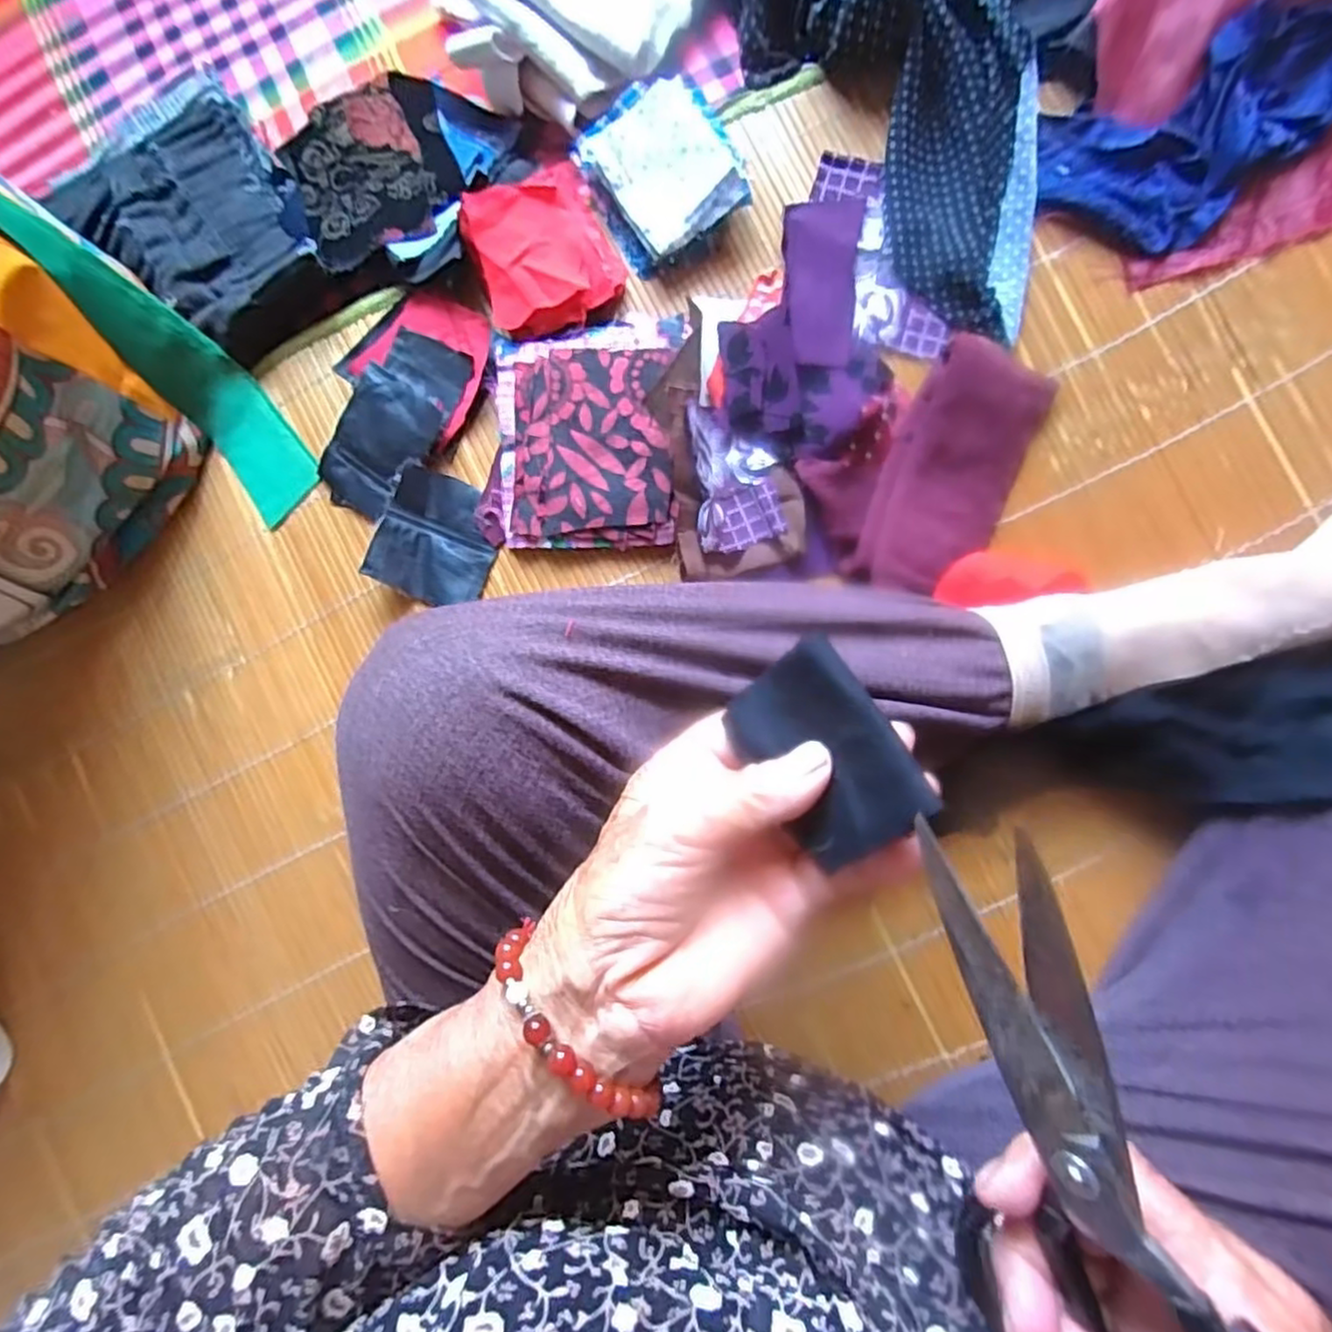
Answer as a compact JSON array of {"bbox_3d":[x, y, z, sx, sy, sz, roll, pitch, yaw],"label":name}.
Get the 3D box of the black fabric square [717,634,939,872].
[{"bbox_3d":[0.050,0.027,0.222,0.048,0.004,0.067,-48,59,32],"label":"black fabric square"}]

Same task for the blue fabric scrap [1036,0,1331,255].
[{"bbox_3d":[0.333,-0.315,0.381,0.246,0.034,0.089,-28,82,2],"label":"blue fabric scrap"}]

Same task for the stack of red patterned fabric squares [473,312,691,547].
[{"bbox_3d":[-0.048,-0.135,0.405,0.112,0.028,0.128,4,85,6],"label":"stack of red patterned fabric squares"}]

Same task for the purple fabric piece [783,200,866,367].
[{"bbox_3d":[0.088,-0.222,0.400,0.043,0.012,0.096,6,85,6],"label":"purple fabric piece"}]

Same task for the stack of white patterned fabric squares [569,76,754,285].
[{"bbox_3d":[-0.004,-0.287,0.401,0.078,0.022,0.093,-26,82,3],"label":"stack of white patterned fabric squares"}]

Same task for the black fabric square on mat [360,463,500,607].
[{"bbox_3d":[-0.136,-0.076,0.416,0.068,0.006,0.072,22,90,-5],"label":"black fabric square on mat"}]

